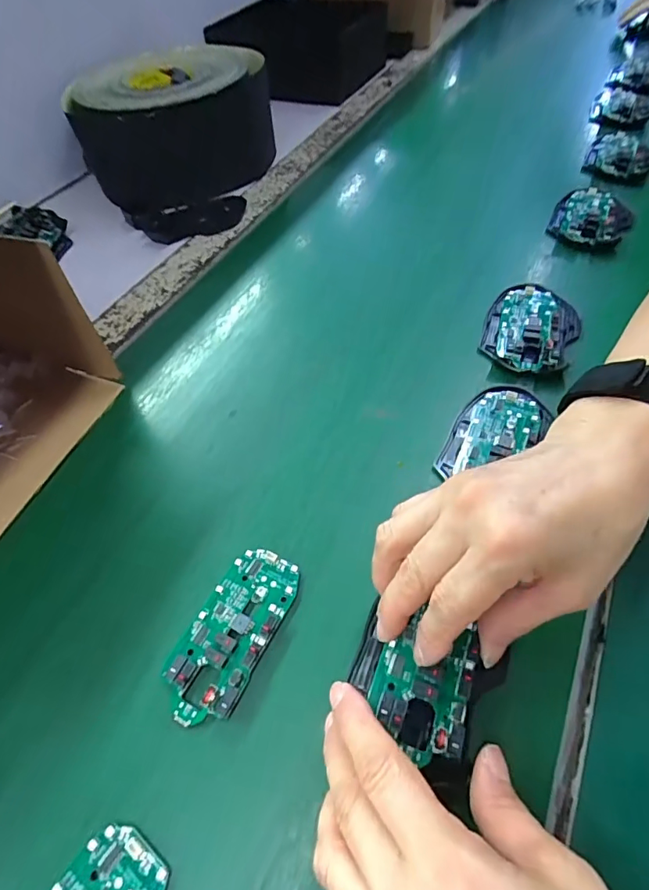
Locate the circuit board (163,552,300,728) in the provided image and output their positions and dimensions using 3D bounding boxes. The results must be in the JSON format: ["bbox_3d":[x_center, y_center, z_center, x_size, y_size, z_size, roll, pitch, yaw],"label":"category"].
[{"bbox_3d":[-0.052,0.105,0.272,0.045,0.012,0.097,21,58,16],"label":"circuit board"}]

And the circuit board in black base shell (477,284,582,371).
[{"bbox_3d":[0.177,-0.104,0.406,0.073,0.013,0.106,20,57,15],"label":"circuit board in black base shell"}]

